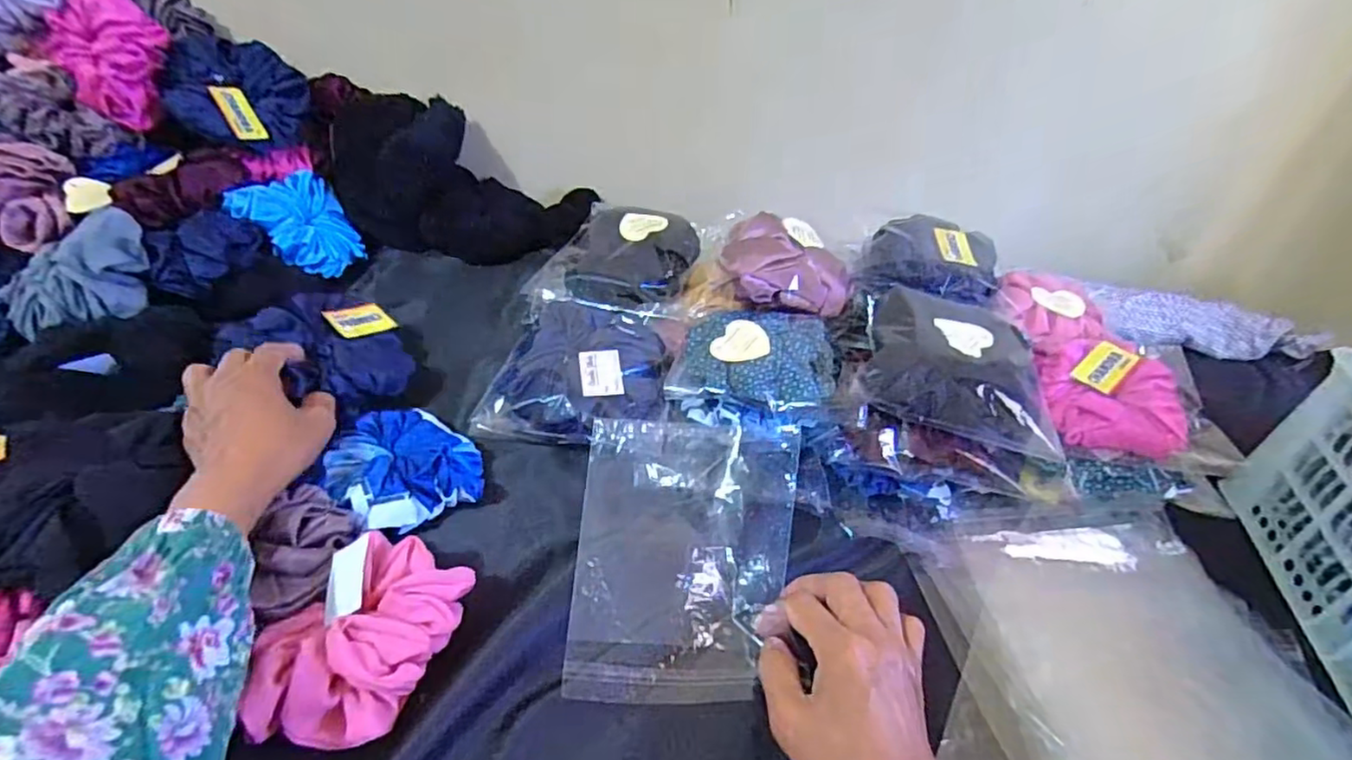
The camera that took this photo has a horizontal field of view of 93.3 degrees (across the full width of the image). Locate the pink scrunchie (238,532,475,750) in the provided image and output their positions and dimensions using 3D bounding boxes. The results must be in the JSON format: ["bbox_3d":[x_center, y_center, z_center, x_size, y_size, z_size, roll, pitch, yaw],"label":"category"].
[{"bbox_3d":[-0.174,0.142,0.353,0.081,0.039,0.121,21,42,17],"label":"pink scrunchie"}]

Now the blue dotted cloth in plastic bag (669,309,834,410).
[{"bbox_3d":[0.063,-0.019,0.505,0.120,0.038,0.094,10,40,5],"label":"blue dotted cloth in plastic bag"}]

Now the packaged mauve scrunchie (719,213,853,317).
[{"bbox_3d":[0.095,-0.097,0.563,0.108,0.055,0.096,4,39,-2],"label":"packaged mauve scrunchie"}]

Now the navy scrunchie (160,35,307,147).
[{"bbox_3d":[-0.453,-0.296,0.665,0.119,0.050,0.113,7,81,-24],"label":"navy scrunchie"}]

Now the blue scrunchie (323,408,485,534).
[{"bbox_3d":[-0.197,0.059,0.462,0.096,0.033,0.101,4,40,-3],"label":"blue scrunchie"}]

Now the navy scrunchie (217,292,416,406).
[{"bbox_3d":[-0.274,-0.022,0.525,0.119,0.039,0.119,34,26,5],"label":"navy scrunchie"}]

